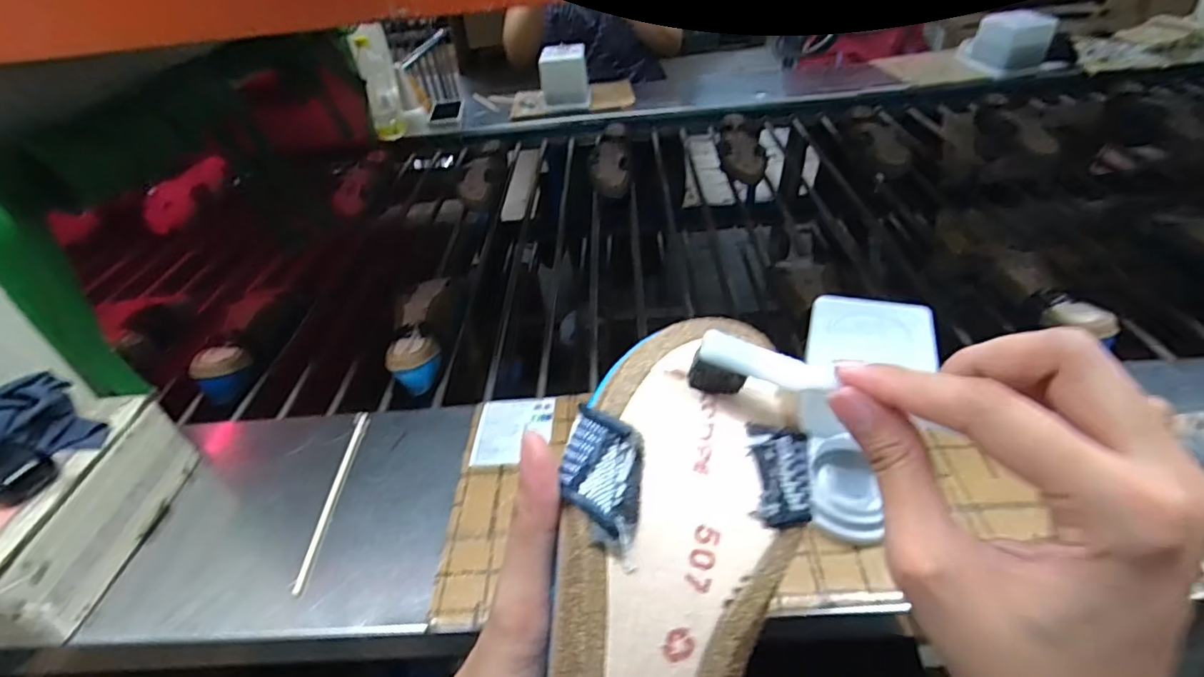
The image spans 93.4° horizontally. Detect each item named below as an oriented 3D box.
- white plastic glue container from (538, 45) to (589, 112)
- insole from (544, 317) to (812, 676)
[{"bbox_3d":[-0.089,-0.628,1.364,0.114,0.120,0.088,-7,39,0],"label":"white plastic glue container"},{"bbox_3d":[0.021,0.097,0.187,0.082,0.023,0.219,13,76,-11],"label":"insole"}]

